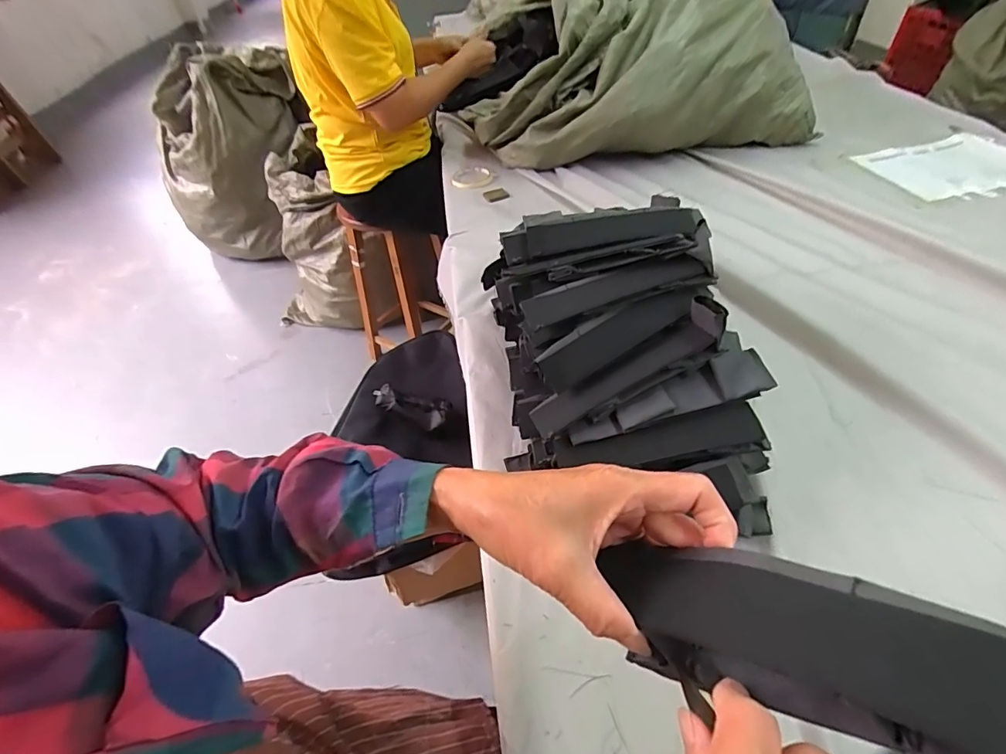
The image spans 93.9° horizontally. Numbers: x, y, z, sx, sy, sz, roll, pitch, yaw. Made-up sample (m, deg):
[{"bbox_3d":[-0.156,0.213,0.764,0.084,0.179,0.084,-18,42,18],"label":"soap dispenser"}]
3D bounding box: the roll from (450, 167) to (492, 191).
[{"bbox_3d":[-0.071,-0.448,1.058,0.083,0.014,0.083,1,47,6],"label":"roll"}]

